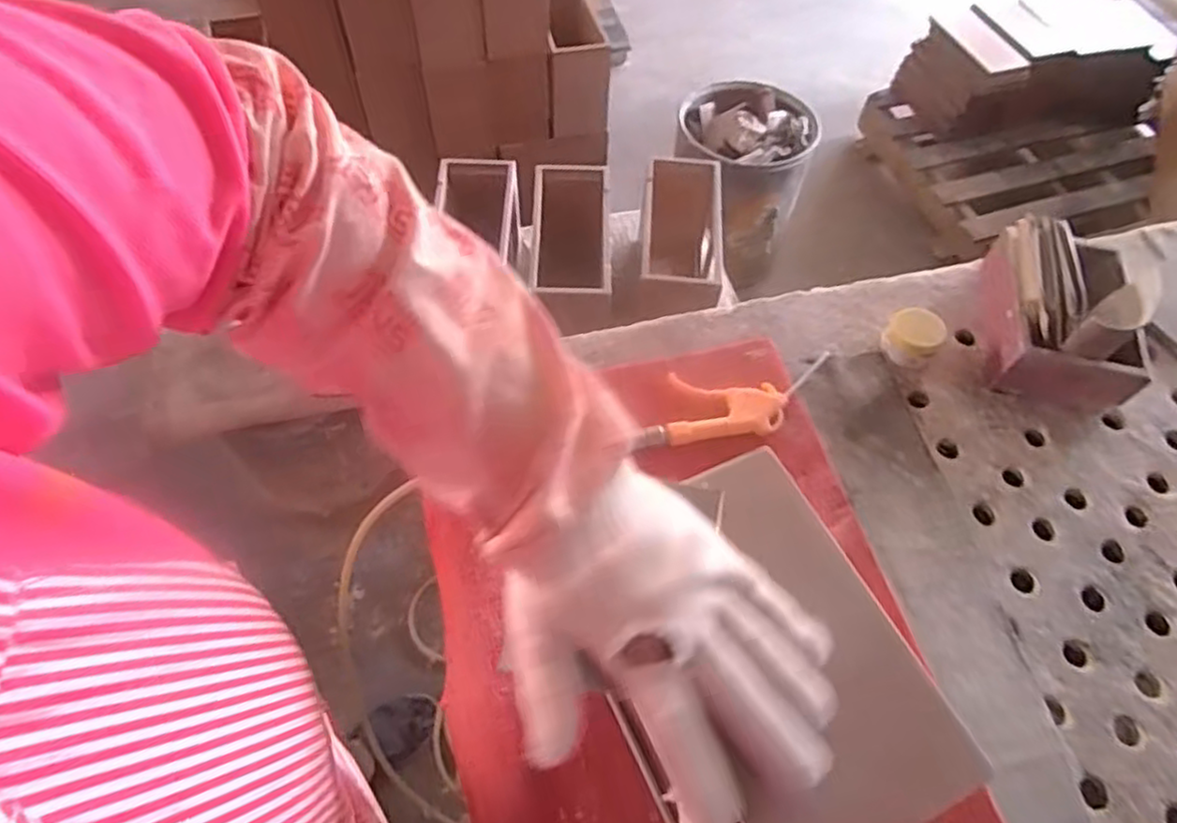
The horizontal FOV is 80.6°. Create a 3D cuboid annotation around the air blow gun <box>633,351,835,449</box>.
[{"bbox_3d":[0.159,-0.010,0.744,0.230,0.027,0.092,-8,59,-7],"label":"air blow gun"}]

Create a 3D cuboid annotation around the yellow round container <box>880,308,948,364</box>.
[{"bbox_3d":[0.365,-0.084,0.780,0.059,0.049,0.054,31,61,16],"label":"yellow round container"}]

